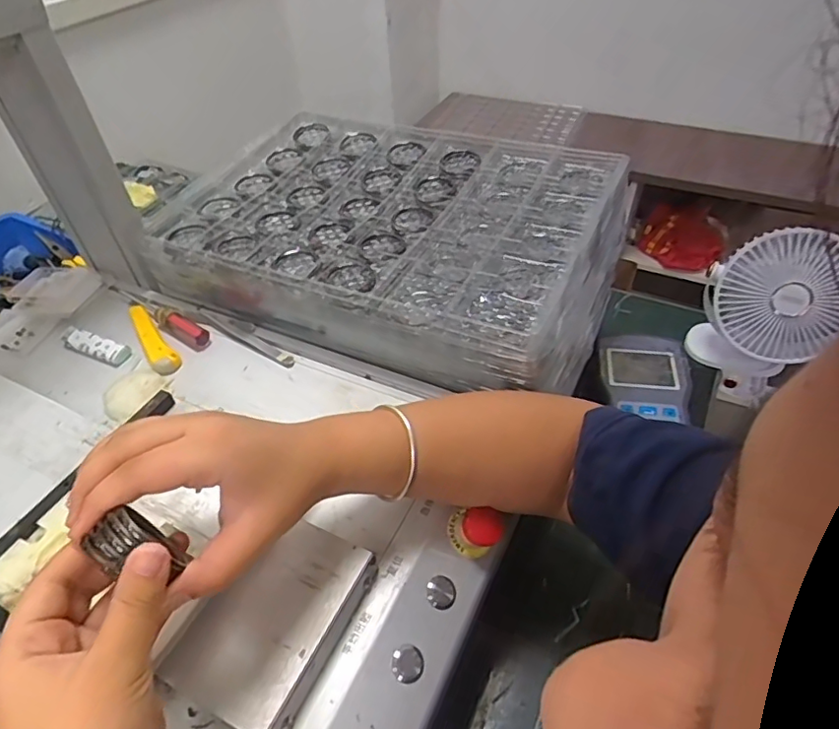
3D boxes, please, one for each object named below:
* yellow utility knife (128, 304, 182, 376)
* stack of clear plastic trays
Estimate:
[{"bbox_3d":[-0.270,-0.030,0.558,0.023,0.008,0.119,-28,50,-23],"label":"yellow utility knife"},{"bbox_3d":[-0.033,-0.146,0.603,0.428,0.089,0.297,19,49,21],"label":"stack of clear plastic trays"}]

